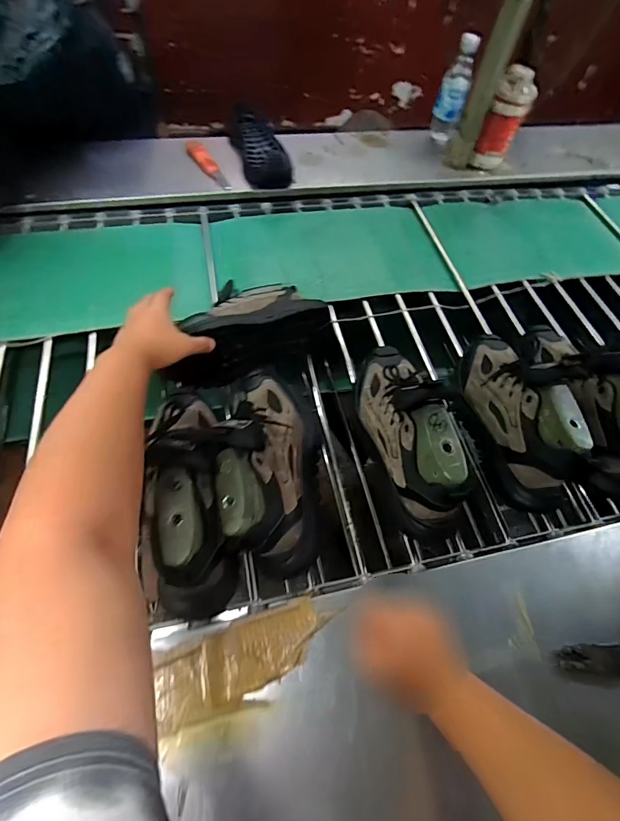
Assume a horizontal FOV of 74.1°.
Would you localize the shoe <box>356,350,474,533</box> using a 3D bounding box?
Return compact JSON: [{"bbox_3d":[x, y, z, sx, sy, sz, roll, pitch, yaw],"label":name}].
[{"bbox_3d":[0.132,0.019,0.556,0.096,0.153,0.285,1,58,-10],"label":"shoe"}]

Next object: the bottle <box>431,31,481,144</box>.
[{"bbox_3d":[0.369,-0.814,1.066,0.073,0.229,0.074,17,61,6],"label":"bottle"}]

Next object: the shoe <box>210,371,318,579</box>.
[{"bbox_3d":[-0.050,0.055,0.517,0.121,0.111,0.259,1,60,-4],"label":"shoe"}]

